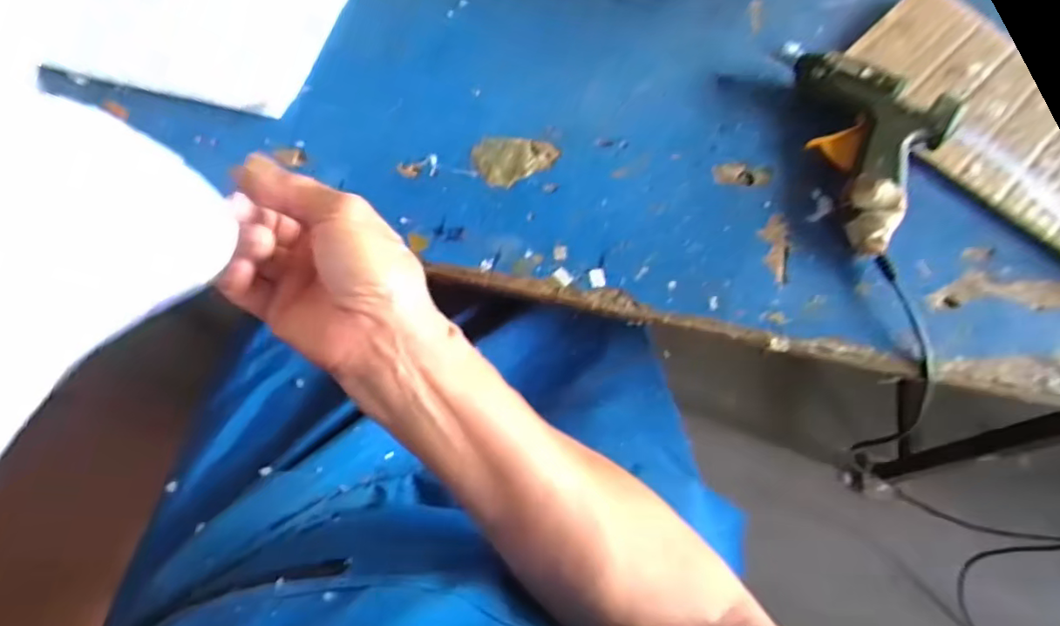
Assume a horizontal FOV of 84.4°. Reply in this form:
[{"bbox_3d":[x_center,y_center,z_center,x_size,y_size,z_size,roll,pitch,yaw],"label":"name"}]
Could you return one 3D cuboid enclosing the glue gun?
[{"bbox_3d":[0.243,-0.122,0.404,0.092,0.031,0.165,-8,67,-5],"label":"glue gun"}]

